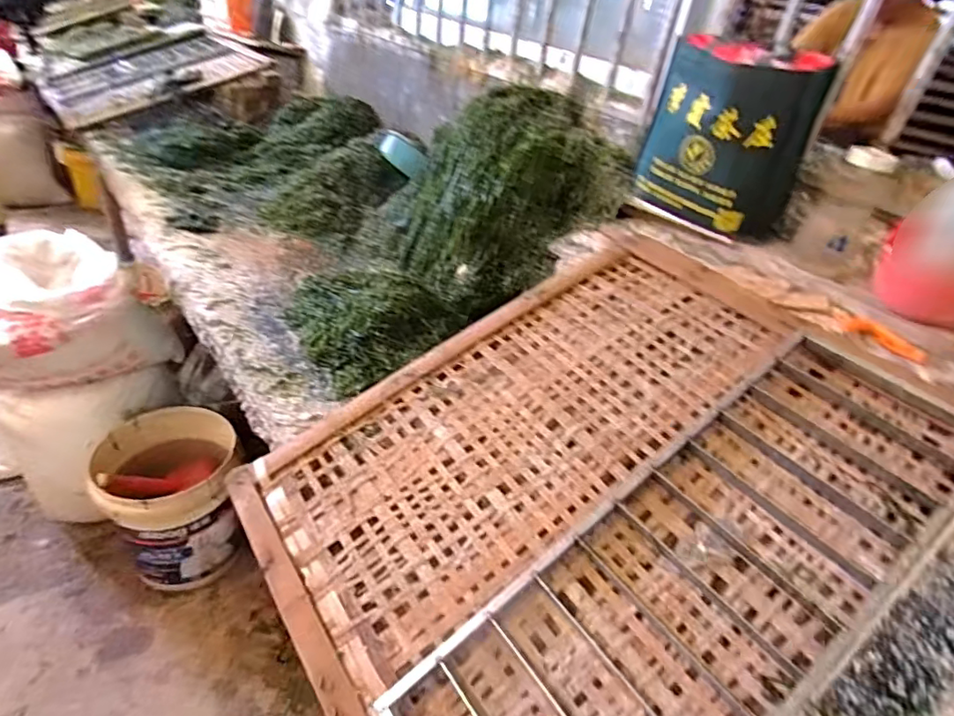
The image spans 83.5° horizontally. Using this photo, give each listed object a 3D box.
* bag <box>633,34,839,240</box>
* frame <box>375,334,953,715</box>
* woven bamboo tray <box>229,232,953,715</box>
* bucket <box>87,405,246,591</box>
[{"bbox_3d":[0.474,-0.412,1.009,0.204,0.288,0.250,-12,40,-25],"label":"bag"},{"bbox_3d":[0.269,0.222,0.573,0.732,0.050,0.275,-32,47,-19],"label":"frame"},{"bbox_3d":[0.153,0.131,0.680,0.788,0.041,0.624,-32,51,-20],"label":"woven bamboo tray"},{"bbox_3d":[-0.759,0.378,1.349,0.275,0.378,0.320,-19,44,-32],"label":"bucket"}]

